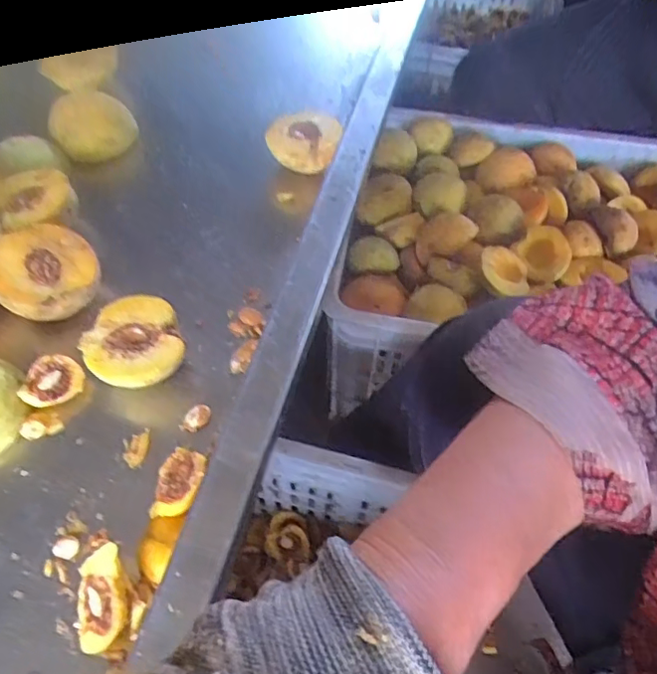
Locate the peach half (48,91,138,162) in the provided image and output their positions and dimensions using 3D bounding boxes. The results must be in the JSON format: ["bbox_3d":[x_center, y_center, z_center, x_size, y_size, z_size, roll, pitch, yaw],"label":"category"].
[{"bbox_3d":[-0.202,-0.182,0.475,0.068,0.028,0.052,-20,60,-14],"label":"peach half"}]

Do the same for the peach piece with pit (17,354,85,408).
[{"bbox_3d":[-0.176,0.030,0.354,0.037,0.022,0.028,-29,62,-19],"label":"peach piece with pit"}]

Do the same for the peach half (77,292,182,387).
[{"bbox_3d":[-0.124,0.006,0.359,0.058,0.026,0.063,-14,59,-11],"label":"peach half"}]

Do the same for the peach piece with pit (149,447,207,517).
[{"bbox_3d":[-0.085,0.085,0.322,0.028,0.021,0.039,0,57,-2],"label":"peach piece with pit"}]

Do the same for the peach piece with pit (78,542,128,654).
[{"bbox_3d":[-0.117,0.136,0.287,0.026,0.020,0.046,-16,59,-12],"label":"peach piece with pit"}]

